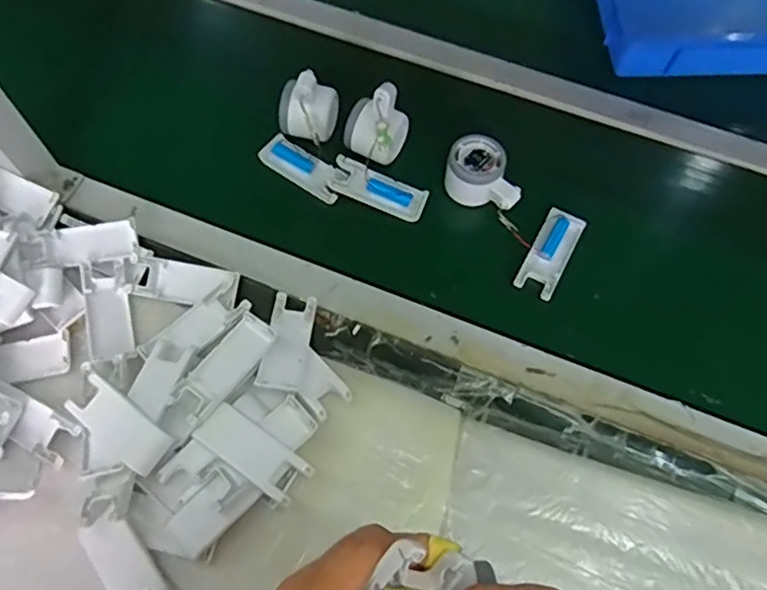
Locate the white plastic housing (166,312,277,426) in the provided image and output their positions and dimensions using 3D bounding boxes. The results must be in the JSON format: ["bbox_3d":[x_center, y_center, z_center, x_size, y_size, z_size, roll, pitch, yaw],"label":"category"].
[{"bbox_3d":[-0.140,0.066,0.540,0.039,0.021,0.103,37,69,14],"label":"white plastic housing"}]

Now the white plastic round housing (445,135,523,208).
[{"bbox_3d":[0.108,-0.126,0.648,0.081,0.052,0.051,26,67,10],"label":"white plastic round housing"}]

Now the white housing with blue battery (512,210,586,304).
[{"bbox_3d":[0.174,-0.044,0.634,0.040,0.015,0.101,28,67,11],"label":"white housing with blue battery"}]

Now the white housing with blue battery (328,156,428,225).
[{"bbox_3d":[-0.005,-0.112,0.653,0.102,0.014,0.038,22,87,-1],"label":"white housing with blue battery"}]

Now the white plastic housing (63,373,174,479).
[{"bbox_3d":[-0.226,0.111,0.522,0.098,0.018,0.039,35,81,15],"label":"white plastic housing"}]

